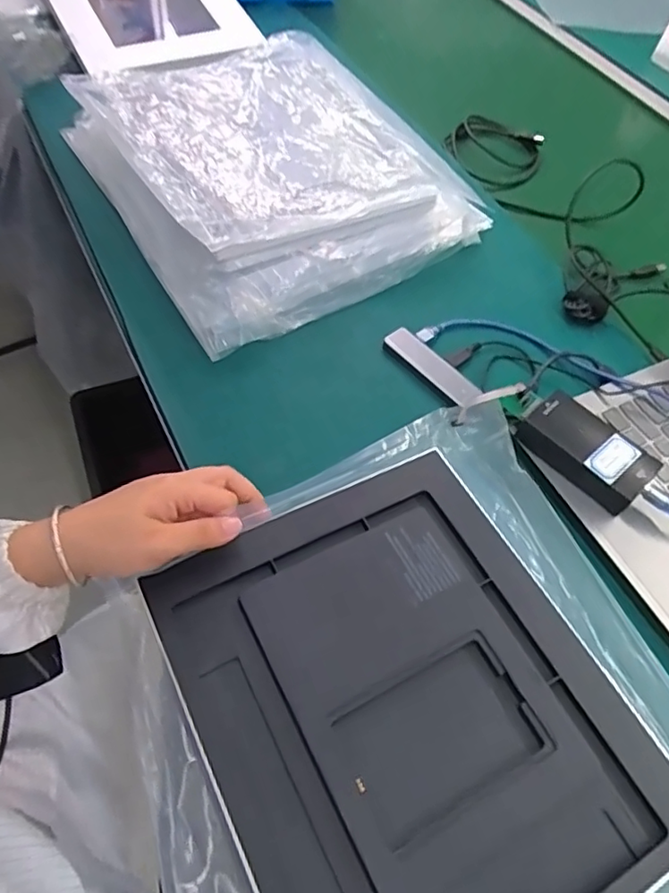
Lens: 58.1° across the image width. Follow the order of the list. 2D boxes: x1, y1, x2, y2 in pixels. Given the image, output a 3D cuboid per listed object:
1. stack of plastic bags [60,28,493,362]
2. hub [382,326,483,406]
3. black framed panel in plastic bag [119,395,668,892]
[{"bbox_3d":[-0.067,-0.321,0.671,0.339,0.090,0.427,-27,63,-20],"label":"stack of plastic bags"},{"bbox_3d":[0.092,-0.075,0.573,0.100,0.017,0.028,39,61,4],"label":"hub"},{"bbox_3d":[0.050,0.161,0.389,0.330,0.042,0.360,-17,60,-15],"label":"black framed panel in plastic bag"}]

